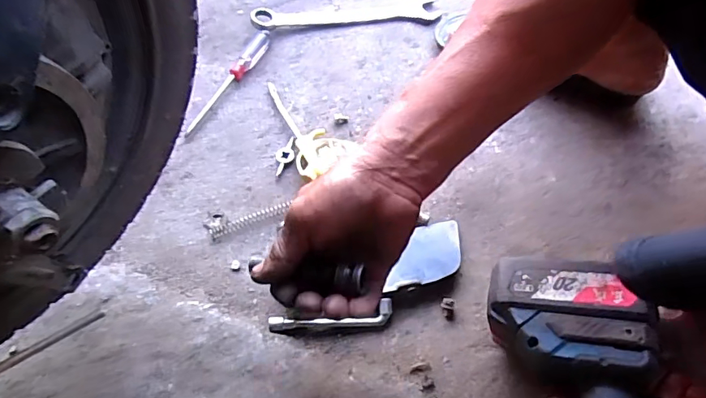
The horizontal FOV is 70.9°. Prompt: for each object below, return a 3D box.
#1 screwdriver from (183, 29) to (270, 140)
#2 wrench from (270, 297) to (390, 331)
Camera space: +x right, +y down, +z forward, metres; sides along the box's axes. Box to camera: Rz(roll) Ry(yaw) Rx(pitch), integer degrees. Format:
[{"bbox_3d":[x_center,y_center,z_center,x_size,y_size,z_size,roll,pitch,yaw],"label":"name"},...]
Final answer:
[{"bbox_3d":[-0.142,-0.138,0.569,0.016,0.020,0.158,26,69,14],"label":"screwdriver"},{"bbox_3d":[-0.019,0.105,0.432,0.107,0.014,0.018,-8,65,-1],"label":"wrench"}]

